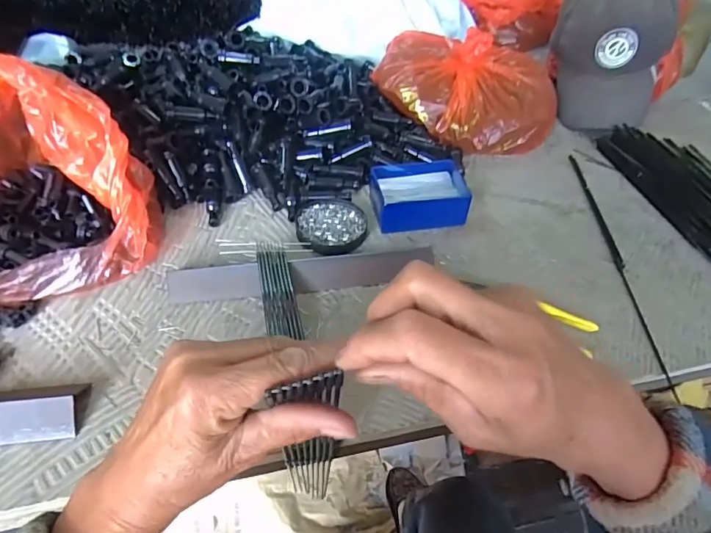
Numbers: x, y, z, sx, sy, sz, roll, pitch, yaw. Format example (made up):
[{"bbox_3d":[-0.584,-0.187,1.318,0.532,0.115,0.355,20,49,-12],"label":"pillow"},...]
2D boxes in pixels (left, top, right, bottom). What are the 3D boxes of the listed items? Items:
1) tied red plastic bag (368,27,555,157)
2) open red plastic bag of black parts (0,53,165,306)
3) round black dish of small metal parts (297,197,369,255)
[{"bbox_3d":[0.164,-0.251,0.705,0.266,0.114,0.178,1,48,-1],"label":"tied red plastic bag"},{"bbox_3d":[-0.349,-0.087,0.482,0.240,0.166,0.226,31,54,24],"label":"open red plastic bag of black parts"},{"bbox_3d":[-0.028,-0.050,0.576,0.082,0.011,0.086,1,48,-1],"label":"round black dish of small metal parts"}]

